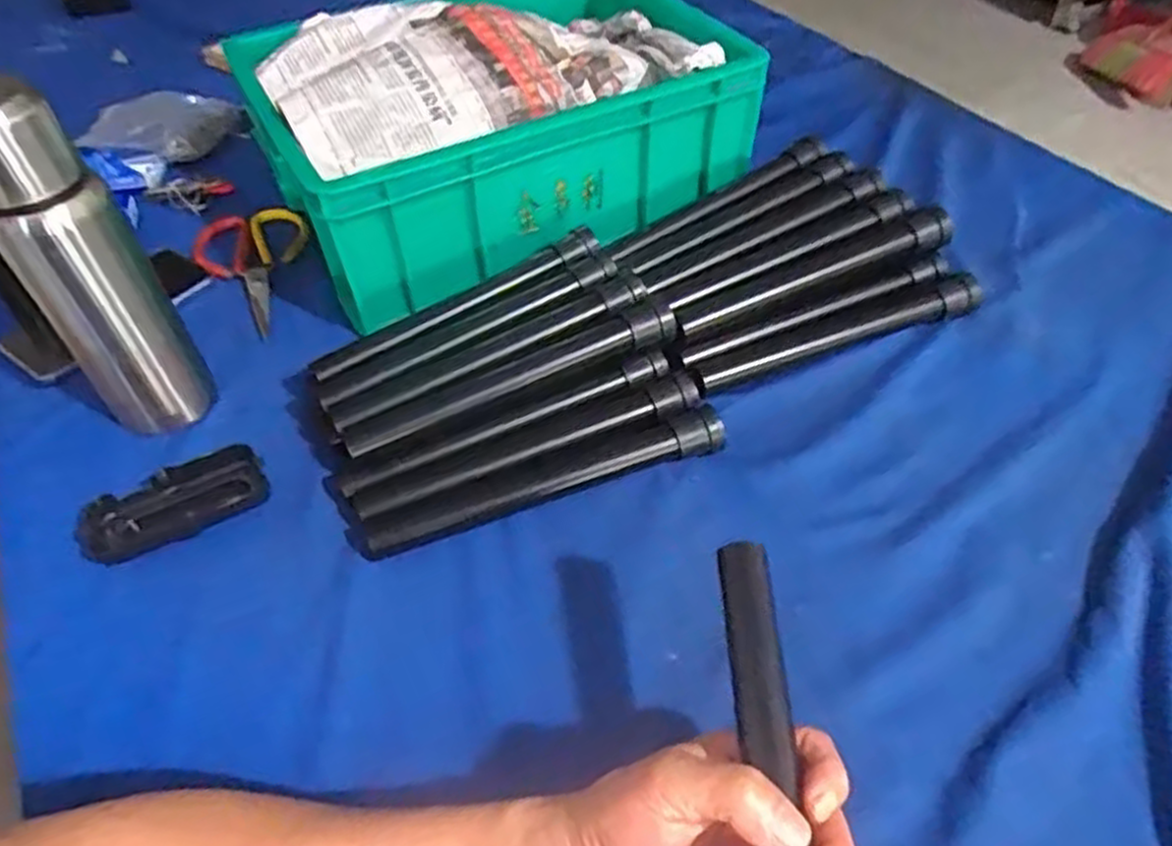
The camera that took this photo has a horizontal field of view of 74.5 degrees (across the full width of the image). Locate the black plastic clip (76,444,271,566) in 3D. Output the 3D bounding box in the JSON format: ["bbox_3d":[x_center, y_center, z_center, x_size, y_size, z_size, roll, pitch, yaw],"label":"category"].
[{"bbox_3d":[-0.278,0.056,0.521,0.117,0.030,0.041,-23,51,-17],"label":"black plastic clip"}]

